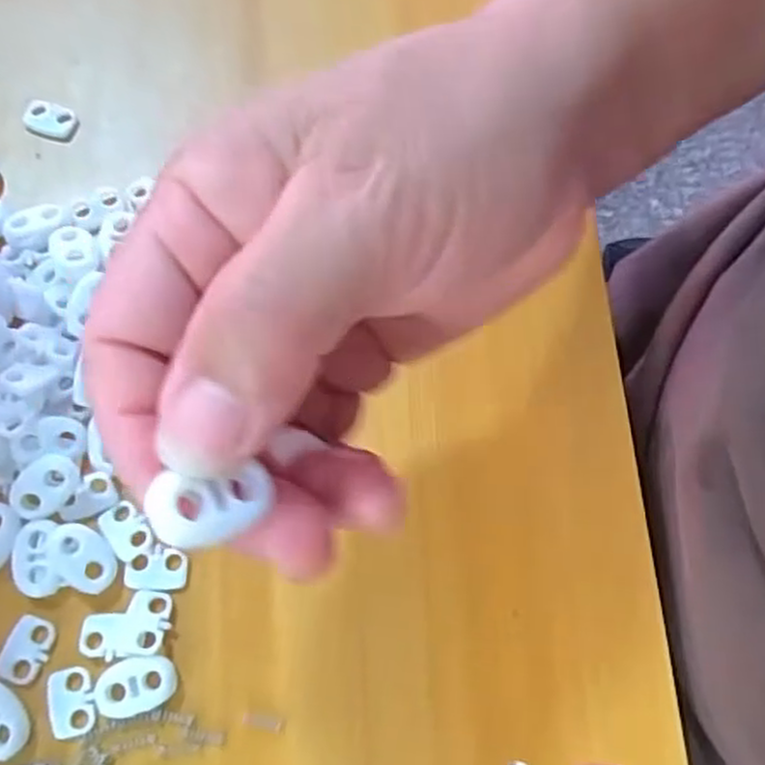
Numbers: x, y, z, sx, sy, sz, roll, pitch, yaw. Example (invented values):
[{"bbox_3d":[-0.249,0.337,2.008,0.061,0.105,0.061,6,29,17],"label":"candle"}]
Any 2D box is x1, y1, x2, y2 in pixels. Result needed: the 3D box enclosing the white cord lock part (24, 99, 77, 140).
[{"bbox_3d":[-0.123,-0.097,0.279,0.019,0.006,0.011,17,71,4],"label":"white cord lock part"}]

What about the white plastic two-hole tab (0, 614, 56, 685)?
[{"bbox_3d":[-0.103,0.077,0.219,0.013,0.004,0.018,20,72,5],"label":"white plastic two-hole tab"}]

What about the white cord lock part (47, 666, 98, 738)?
[{"bbox_3d":[-0.089,0.091,0.215,0.012,0.004,0.018,-17,73,-8],"label":"white cord lock part"}]

